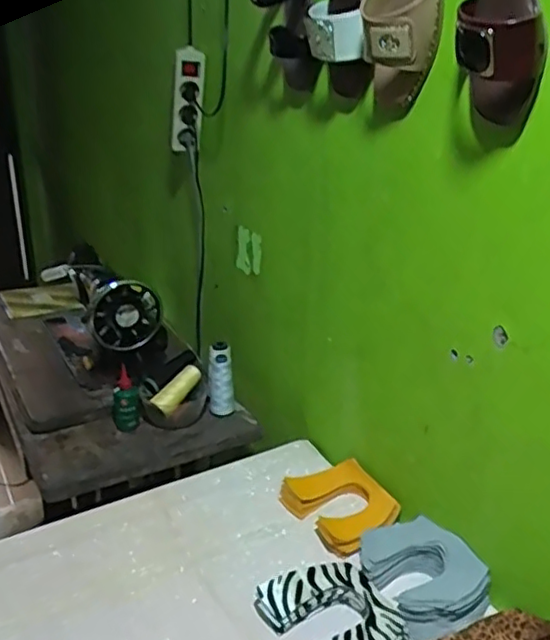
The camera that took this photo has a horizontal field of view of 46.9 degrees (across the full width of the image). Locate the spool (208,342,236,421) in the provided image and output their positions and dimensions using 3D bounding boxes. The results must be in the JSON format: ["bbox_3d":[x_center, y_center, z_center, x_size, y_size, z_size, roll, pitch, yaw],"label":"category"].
[{"bbox_3d":[-0.099,0.111,1.180,0.047,0.142,0.041,0,23,-5],"label":"spool"}]

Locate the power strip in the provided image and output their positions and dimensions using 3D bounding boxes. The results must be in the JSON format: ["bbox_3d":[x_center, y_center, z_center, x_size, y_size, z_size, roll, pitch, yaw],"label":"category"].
[{"bbox_3d":[-0.155,-0.387,1.133,0.051,0.214,0.046,-2,49,-13],"label":"power strip"}]

